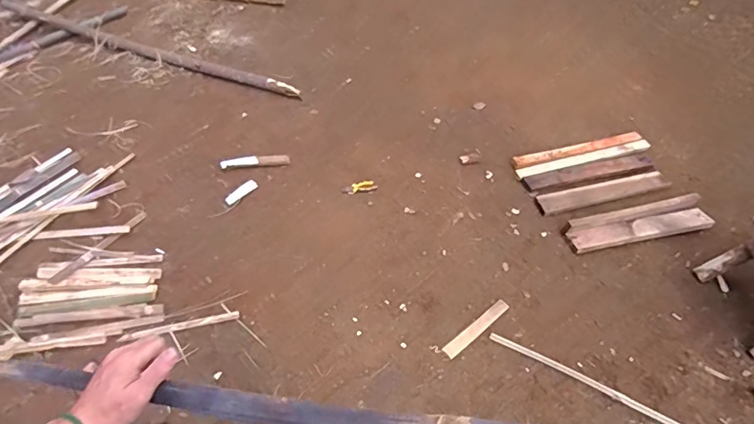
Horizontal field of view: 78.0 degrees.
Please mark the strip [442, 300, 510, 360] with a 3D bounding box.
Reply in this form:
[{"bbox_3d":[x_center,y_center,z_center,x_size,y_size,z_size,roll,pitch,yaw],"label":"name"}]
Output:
[{"bbox_3d":[0.370,0.423,1.707,0.323,0.009,0.048,-31,61,-27],"label":"strip"}]

